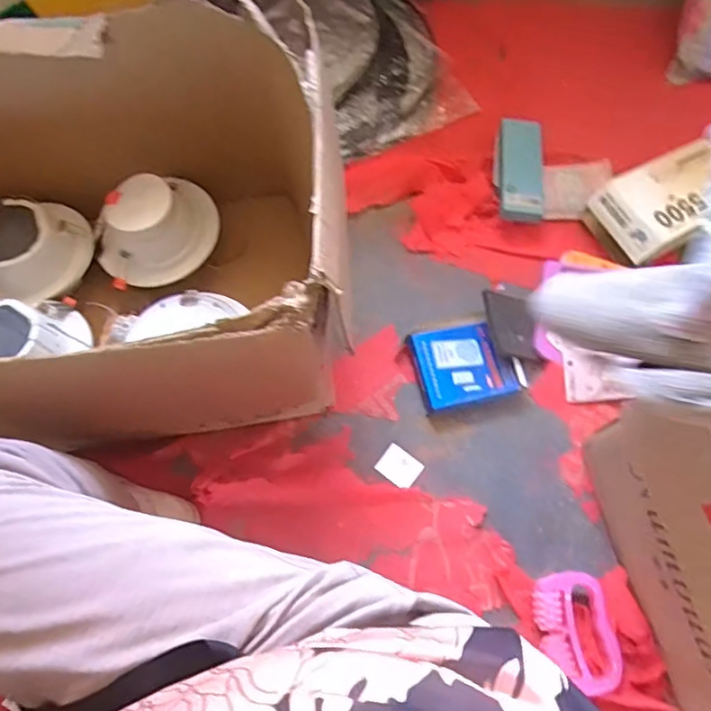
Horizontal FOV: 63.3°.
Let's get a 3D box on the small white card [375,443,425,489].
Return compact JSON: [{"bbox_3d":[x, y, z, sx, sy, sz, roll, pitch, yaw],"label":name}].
[{"bbox_3d":[0.063,0.157,0.813,0.058,0.004,0.047,35,73,13],"label":"small white card"}]

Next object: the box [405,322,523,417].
[{"bbox_3d":[0.157,0.013,0.851,0.140,0.034,0.124,-15,70,-5],"label":"box"}]

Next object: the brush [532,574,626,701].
[{"bbox_3d":[0.273,0.338,0.712,0.087,0.049,0.132,-8,69,-2],"label":"brush"}]

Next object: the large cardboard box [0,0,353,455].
[{"bbox_3d":[-0.294,-0.146,0.725,0.531,0.390,0.493,-8,69,-2],"label":"large cardboard box"}]

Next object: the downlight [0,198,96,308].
[{"bbox_3d":[-0.471,-0.154,0.841,0.147,0.091,0.166,19,71,7],"label":"downlight"}]

